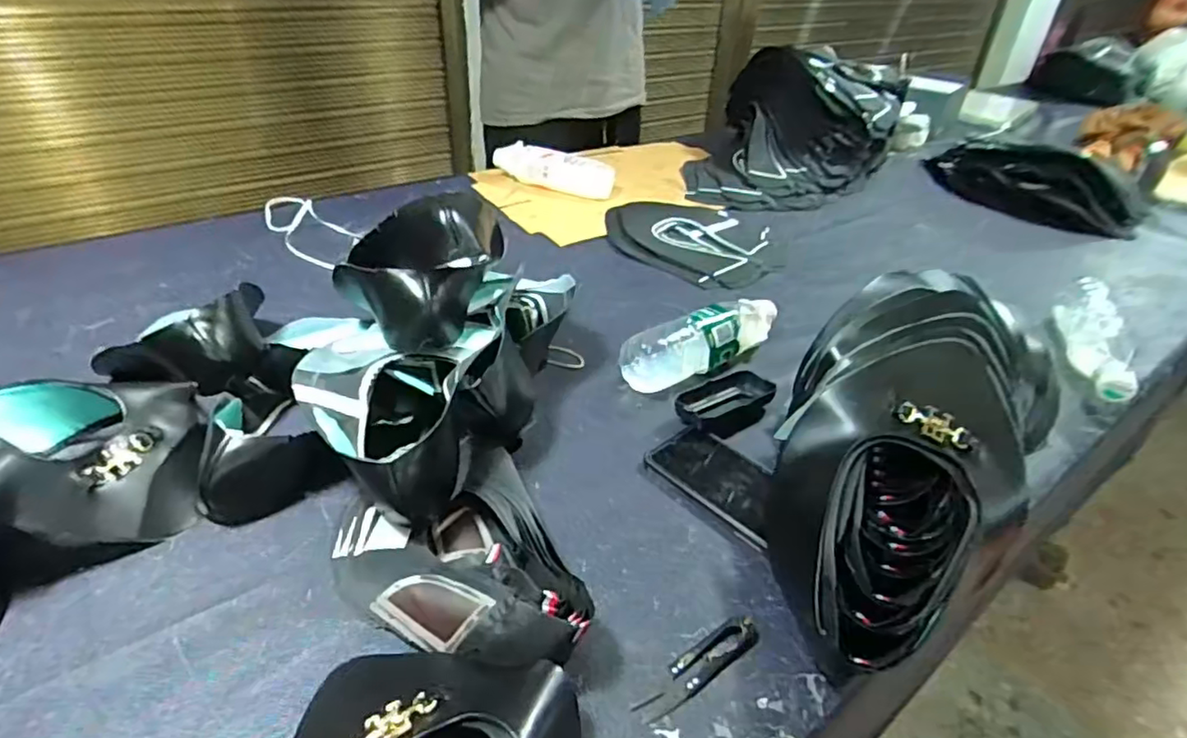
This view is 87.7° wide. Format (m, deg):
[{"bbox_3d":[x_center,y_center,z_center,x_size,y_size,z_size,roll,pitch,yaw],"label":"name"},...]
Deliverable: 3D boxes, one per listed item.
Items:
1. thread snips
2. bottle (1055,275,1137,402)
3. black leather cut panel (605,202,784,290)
[{"bbox_3d":[0.072,0.195,0.409,0.103,0.010,0.025,-22,43,-32],"label":"thread snips"},{"bbox_3d":[0.596,-0.042,0.739,0.052,0.054,0.240,18,38,20],"label":"bottle"},{"bbox_3d":[0.167,-0.219,1.018,0.299,0.015,0.252,31,43,33],"label":"black leather cut panel"}]

